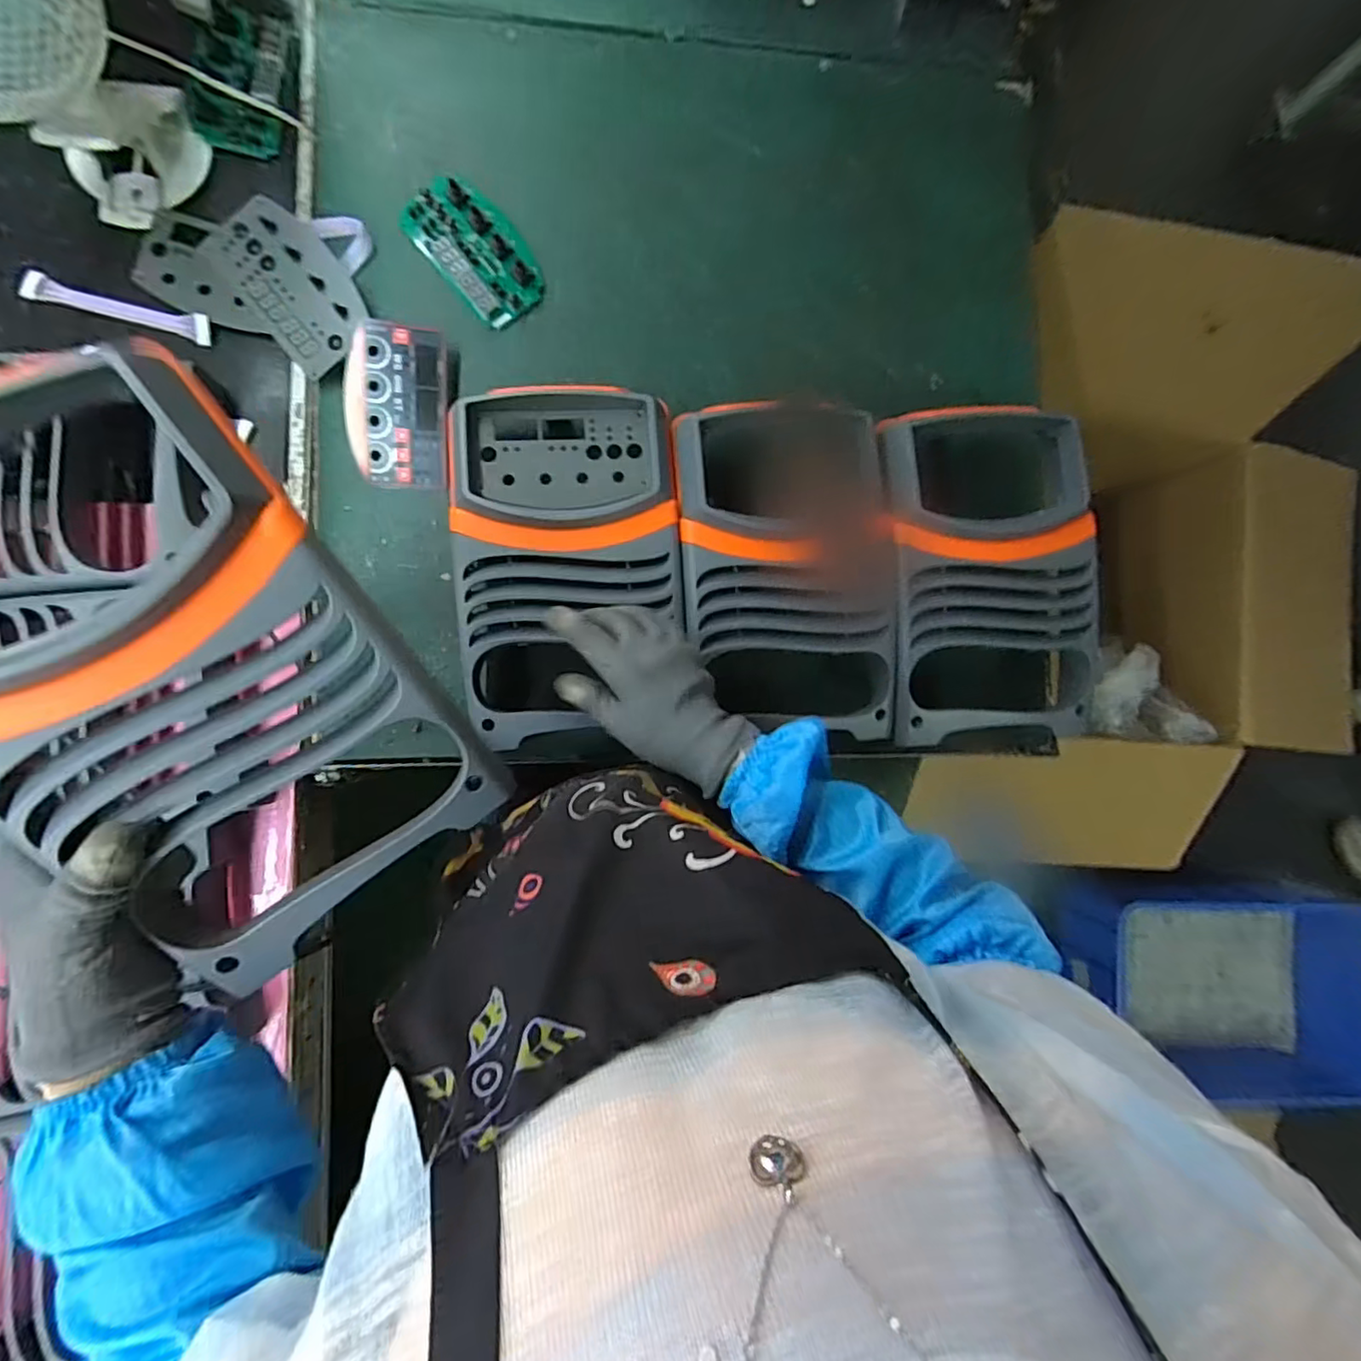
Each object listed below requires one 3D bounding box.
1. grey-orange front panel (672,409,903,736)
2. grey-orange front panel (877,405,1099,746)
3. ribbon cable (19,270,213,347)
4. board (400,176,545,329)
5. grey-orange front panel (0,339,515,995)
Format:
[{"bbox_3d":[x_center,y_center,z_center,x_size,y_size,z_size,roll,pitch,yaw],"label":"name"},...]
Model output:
[{"bbox_3d":[0.099,-0.108,0.552,0.196,0.048,0.296,-5,96,-7],"label":"grey-orange front panel"},{"bbox_3d":[0.291,-0.100,0.555,0.185,0.085,0.308,-5,89,-6],"label":"grey-orange front panel"},{"bbox_3d":[-0.520,-0.345,0.554,0.166,0.012,0.026,14,88,-5],"label":"ribbon cable"},{"bbox_3d":[-0.200,-0.419,0.580,0.082,0.018,0.140,-43,93,-5],"label":"board"},{"bbox_3d":[-0.264,-0.001,0.323,0.193,0.048,0.313,-36,111,-14],"label":"grey-orange front panel"}]

